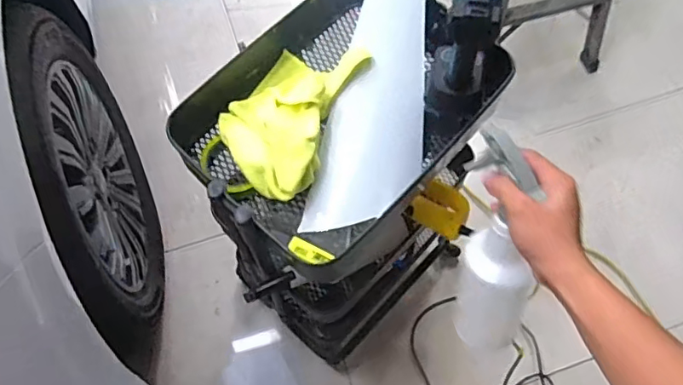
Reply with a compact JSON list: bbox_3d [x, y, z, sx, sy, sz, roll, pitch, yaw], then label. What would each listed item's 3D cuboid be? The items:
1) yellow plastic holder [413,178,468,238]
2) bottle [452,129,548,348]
[{"bbox_3d":[0.158,0.025,0.875,0.081,0.037,0.083,30,68,13],"label":"yellow plastic holder"},{"bbox_3d":[0.175,0.070,0.621,0.068,0.287,0.067,-5,33,1],"label":"bottle"}]

